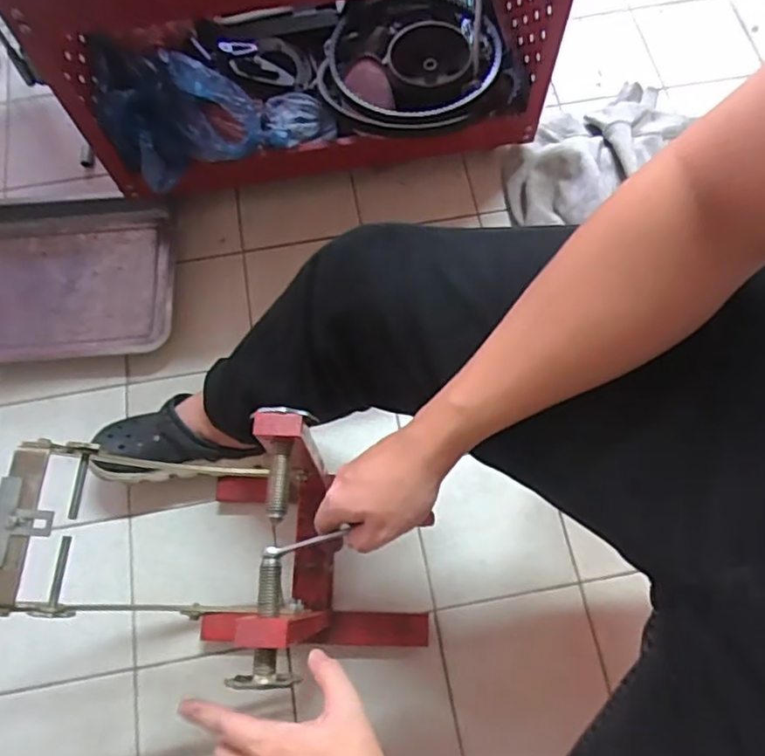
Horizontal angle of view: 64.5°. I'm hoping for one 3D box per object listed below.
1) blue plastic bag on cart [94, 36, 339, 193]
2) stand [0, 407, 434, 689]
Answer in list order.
[{"bbox_3d":[-0.234,-0.385,0.879,0.317,0.120,0.175,-11,70,-3],"label":"blue plastic bag on cart"},{"bbox_3d":[-0.134,0.192,0.639,0.355,0.361,0.208,-4,69,-1],"label":"stand"}]

